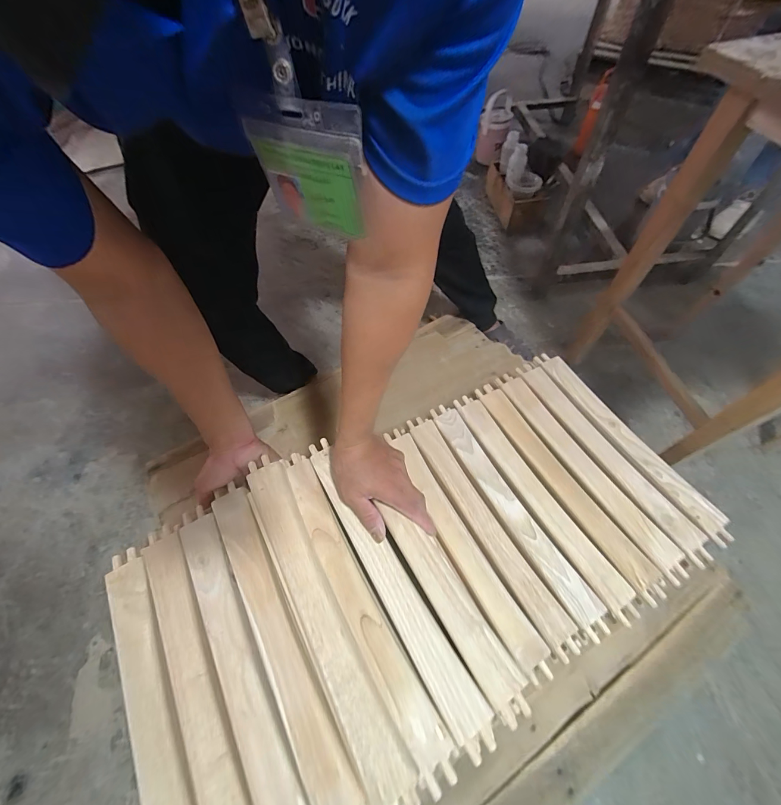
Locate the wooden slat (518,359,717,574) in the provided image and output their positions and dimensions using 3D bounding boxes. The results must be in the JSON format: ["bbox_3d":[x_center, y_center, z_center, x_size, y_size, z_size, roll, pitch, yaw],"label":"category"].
[{"bbox_3d":[0.364,0.080,0.605,0.053,0.014,0.399,-25,60,-12],"label":"wooden slat"}]

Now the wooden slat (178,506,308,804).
[{"bbox_3d":[-0.177,0.303,0.404,0.049,0.015,0.398,-29,61,-14],"label":"wooden slat"}]

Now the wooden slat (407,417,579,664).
[{"bbox_3d":[0.143,0.179,0.548,0.044,0.011,0.390,-25,60,-12],"label":"wooden slat"}]

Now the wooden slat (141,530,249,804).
[{"bbox_3d":[-0.218,0.327,0.392,0.050,0.012,0.392,-29,61,-14],"label":"wooden slat"}]

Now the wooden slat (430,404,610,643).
[{"bbox_3d":[0.186,0.160,0.559,0.046,0.014,0.395,-26,61,-12],"label":"wooden slat"}]

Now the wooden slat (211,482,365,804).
[{"bbox_3d":[-0.135,0.277,0.419,0.046,0.025,0.395,-28,62,-14],"label":"wooden slat"}]

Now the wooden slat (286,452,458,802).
[{"bbox_3d":[-0.047,0.230,0.431,0.043,0.012,0.387,-28,61,-13],"label":"wooden slat"}]

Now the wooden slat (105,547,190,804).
[{"bbox_3d":[-0.259,0.350,0.378,0.047,0.010,0.395,-29,61,-14],"label":"wooden slat"}]

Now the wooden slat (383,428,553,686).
[{"bbox_3d":[0.095,0.197,0.531,0.054,0.013,0.387,-26,61,-12],"label":"wooden slat"}]

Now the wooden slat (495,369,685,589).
[{"bbox_3d":[0.319,0.099,0.588,0.043,0.016,0.393,-27,61,-12],"label":"wooden slat"}]

